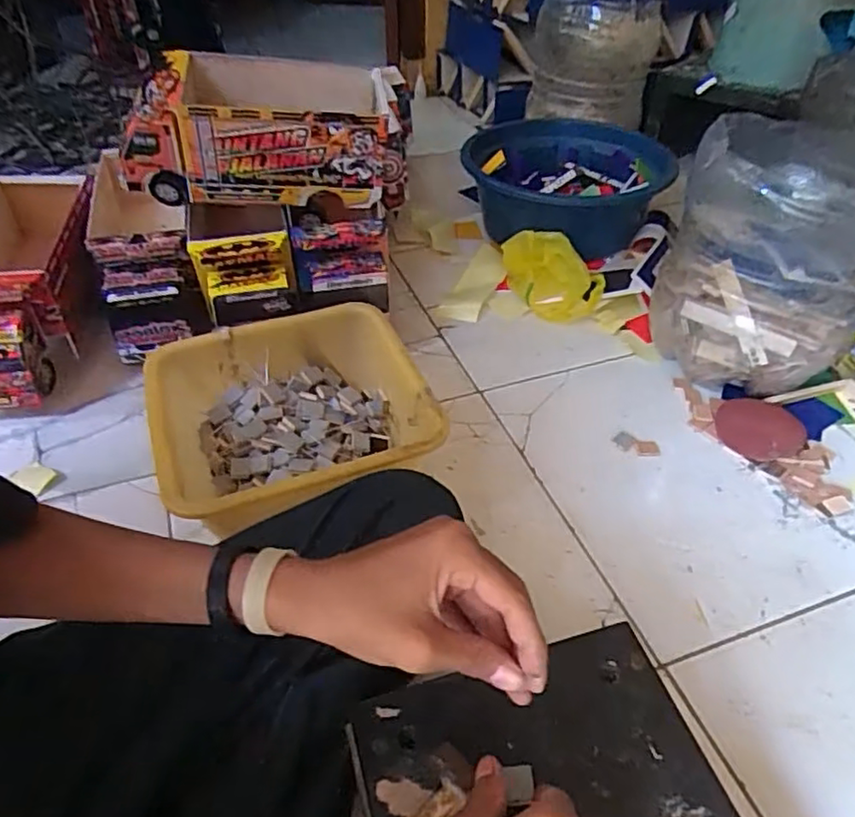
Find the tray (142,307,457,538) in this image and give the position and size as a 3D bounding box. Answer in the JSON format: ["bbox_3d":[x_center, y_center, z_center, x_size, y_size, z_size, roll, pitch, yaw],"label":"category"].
[{"bbox_3d":[-0.143,0.027,0.701,0.271,0.124,0.273,-16,45,-17],"label":"tray"}]

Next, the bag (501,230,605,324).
[{"bbox_3d":[0.181,-0.194,0.964,0.159,0.100,0.081,16,45,17],"label":"bag"}]

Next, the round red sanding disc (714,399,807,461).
[{"bbox_3d":[0.396,0.025,0.767,0.092,0.005,0.093,-10,46,11],"label":"round red sanding disc"}]

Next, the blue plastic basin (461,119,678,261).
[{"bbox_3d":[0.269,-0.402,1.149,0.376,0.117,0.376,0,42,0],"label":"blue plastic basin"}]

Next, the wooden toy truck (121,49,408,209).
[{"bbox_3d":[-0.218,-0.361,0.844,0.334,0.157,0.138,0,42,0],"label":"wooden toy truck"}]

